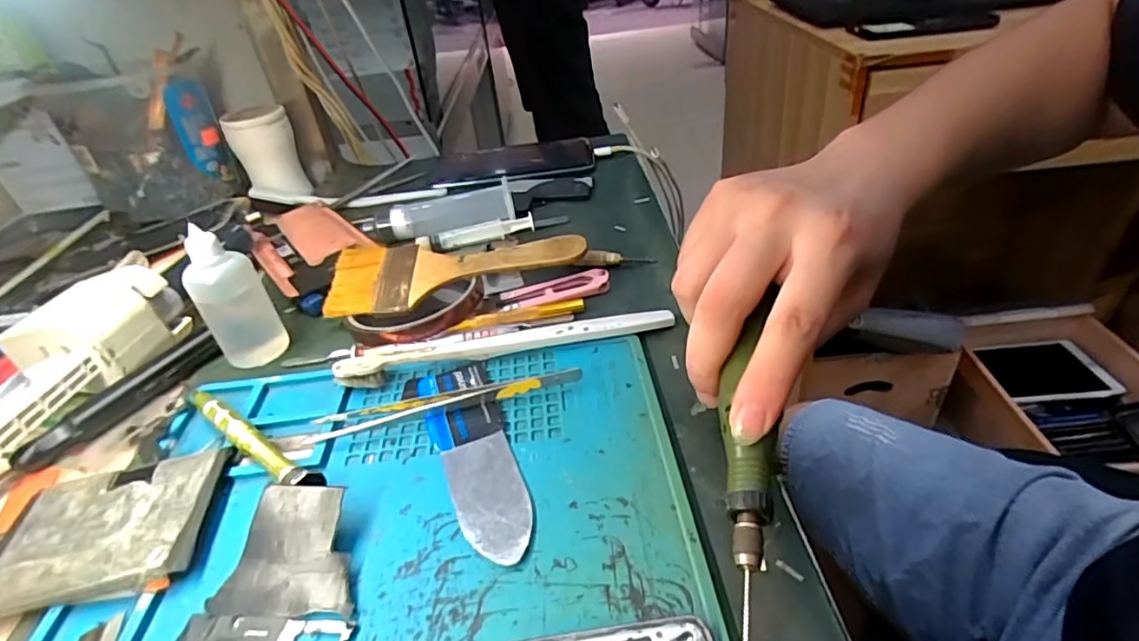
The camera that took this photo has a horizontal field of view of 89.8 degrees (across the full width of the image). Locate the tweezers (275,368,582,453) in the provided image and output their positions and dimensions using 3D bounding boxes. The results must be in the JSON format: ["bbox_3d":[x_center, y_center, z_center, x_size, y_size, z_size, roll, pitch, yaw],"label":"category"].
[{"bbox_3d":[-0.069,0.044,0.279,0.150,0.011,0.016,-9,36,-2],"label":"tweezers"}]

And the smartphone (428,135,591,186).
[{"bbox_3d":[-0.055,-0.154,0.548,0.154,0.013,0.075,-7,36,1],"label":"smartphone"}]

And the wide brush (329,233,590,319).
[{"bbox_3d":[-0.071,-0.031,0.365,0.160,0.024,0.059,-4,36,3],"label":"wide brush"}]

